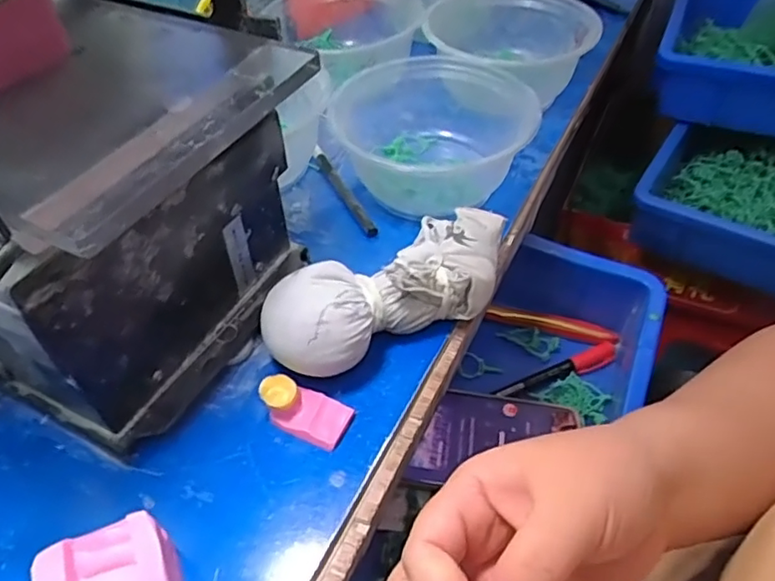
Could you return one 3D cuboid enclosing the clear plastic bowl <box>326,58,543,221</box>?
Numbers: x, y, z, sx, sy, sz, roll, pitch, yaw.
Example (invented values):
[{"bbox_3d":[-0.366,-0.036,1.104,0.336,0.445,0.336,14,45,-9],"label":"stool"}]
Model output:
[{"bbox_3d":[0.026,-0.104,0.418,0.142,0.060,0.123,7,49,7],"label":"clear plastic bowl"}]

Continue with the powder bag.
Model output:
[{"bbox_3d":[0.009,0.001,0.334,0.157,0.048,0.059,-28,54,-22],"label":"powder bag"}]

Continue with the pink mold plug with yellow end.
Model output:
[{"bbox_3d":[-0.041,0.058,0.302,0.042,0.021,0.025,20,52,18],"label":"pink mold plug with yellow end"}]

